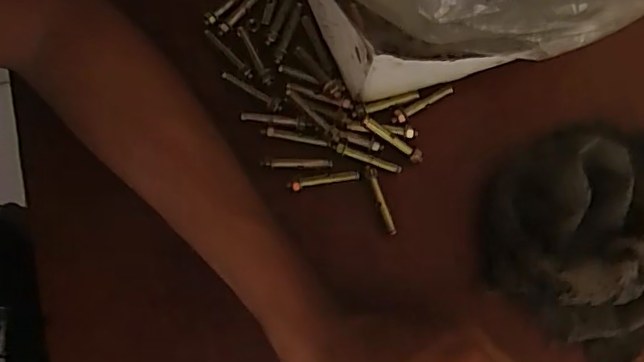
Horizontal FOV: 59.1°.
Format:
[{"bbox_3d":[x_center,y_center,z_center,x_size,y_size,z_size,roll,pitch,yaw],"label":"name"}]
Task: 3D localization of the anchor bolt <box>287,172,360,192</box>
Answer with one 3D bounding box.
[{"bbox_3d":[0.001,0.000,0.371,0.046,0.004,0.007,-12,79,-3],"label":"anchor bolt"}]

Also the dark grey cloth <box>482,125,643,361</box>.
[{"bbox_3d":[0.179,0.024,0.348,0.133,0.053,0.150,39,81,7],"label":"dark grey cloth"}]

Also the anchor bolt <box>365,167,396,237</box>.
[{"bbox_3d":[0.038,0.013,0.369,0.008,0.004,0.046,-17,79,-4],"label":"anchor bolt"}]

